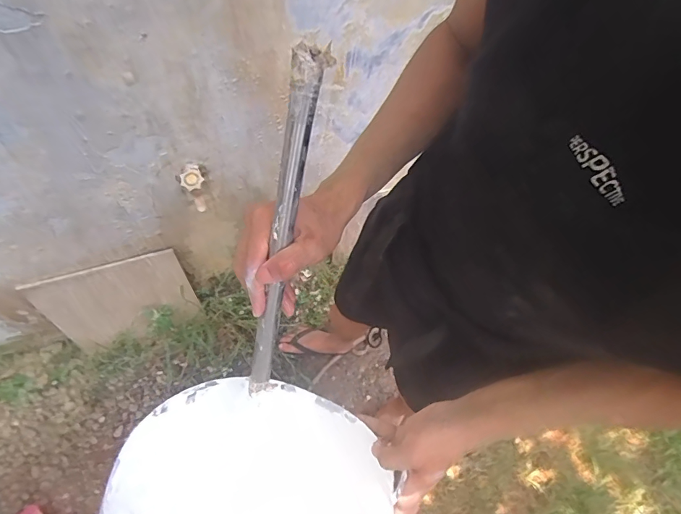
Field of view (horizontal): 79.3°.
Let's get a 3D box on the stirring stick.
[{"bbox_3d":[-0.049,-0.006,0.334,0.022,0.301,0.009,17,25,7],"label":"stirring stick"}]

